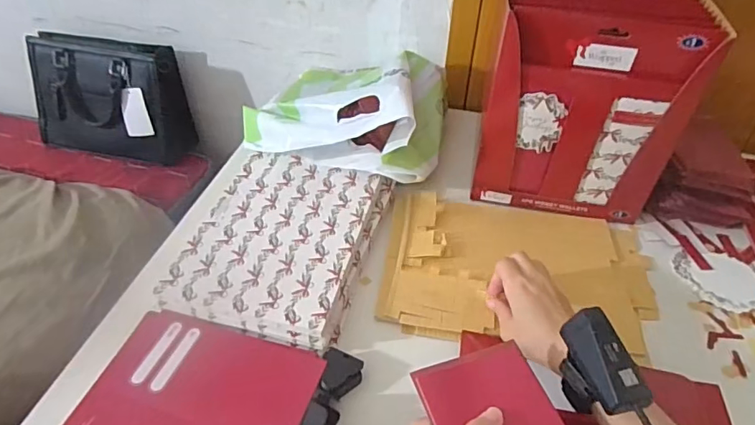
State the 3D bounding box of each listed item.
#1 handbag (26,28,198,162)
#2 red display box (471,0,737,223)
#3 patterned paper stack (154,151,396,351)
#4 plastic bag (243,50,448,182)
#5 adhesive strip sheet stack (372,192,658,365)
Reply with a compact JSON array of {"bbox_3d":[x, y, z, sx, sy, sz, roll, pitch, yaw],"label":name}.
[{"bbox_3d":[-0.491,-0.203,0.931,0.275,0.233,0.110,9,26,8],"label":"handbag"},{"bbox_3d":[0.244,-0.162,0.605,0.204,0.265,0.208,10,41,9],"label":"red display box"},{"bbox_3d":[-0.102,0.024,0.556,0.177,0.030,0.238,11,42,11],"label":"patterned paper stack"},{"bbox_3d":[-0.029,-0.148,0.666,0.247,0.100,0.253,14,42,15],"label":"plastic bag"},{"bbox_3d":[0.153,0.059,0.545,0.281,0.018,0.200,7,41,6],"label":"adhesive strip sheet stack"}]

